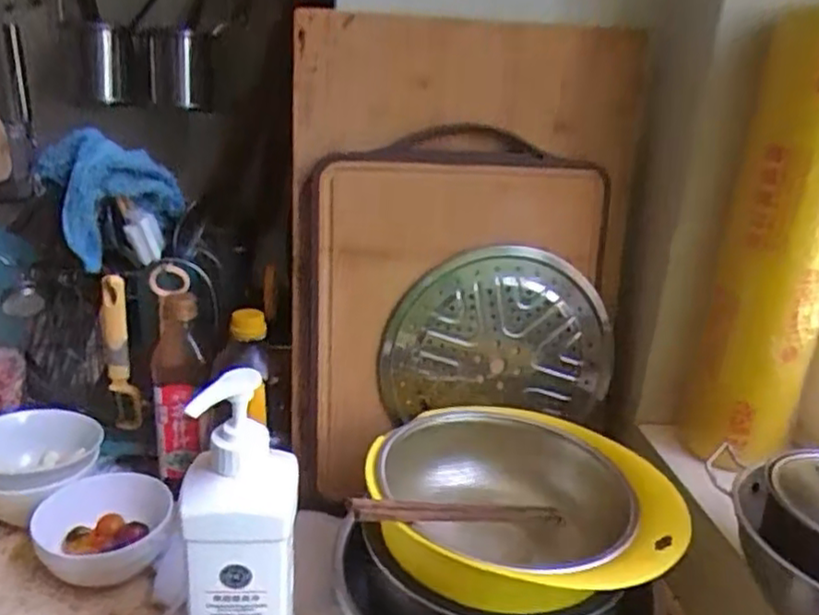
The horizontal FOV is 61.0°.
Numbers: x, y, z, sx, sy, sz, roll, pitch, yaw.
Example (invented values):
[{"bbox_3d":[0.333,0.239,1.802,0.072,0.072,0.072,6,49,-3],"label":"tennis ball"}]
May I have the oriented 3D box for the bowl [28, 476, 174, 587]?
[{"bbox_3d":[-0.296,0.227,0.678,0.124,0.067,0.119,3,21,-1],"label":"bowl"}]

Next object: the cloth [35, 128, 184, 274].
[{"bbox_3d":[-0.312,-0.119,0.733,0.078,0.126,0.125,19,26,35],"label":"cloth"}]

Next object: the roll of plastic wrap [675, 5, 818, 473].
[{"bbox_3d":[0.320,-0.041,0.611,0.099,0.391,0.079,15,23,25],"label":"roll of plastic wrap"}]

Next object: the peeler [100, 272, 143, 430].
[{"bbox_3d":[-0.325,0.055,0.783,0.025,0.182,0.031,-14,28,-39],"label":"peeler"}]

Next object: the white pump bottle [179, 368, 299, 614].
[{"bbox_3d":[-0.129,0.182,0.527,0.085,0.289,0.069,2,21,-6],"label":"white pump bottle"}]

